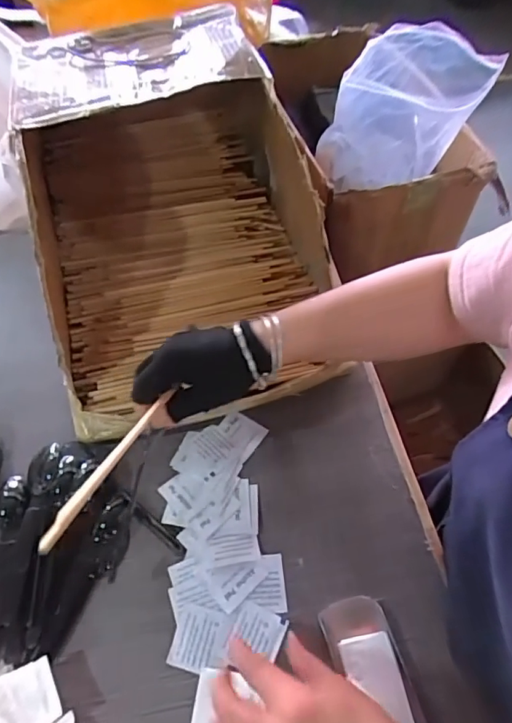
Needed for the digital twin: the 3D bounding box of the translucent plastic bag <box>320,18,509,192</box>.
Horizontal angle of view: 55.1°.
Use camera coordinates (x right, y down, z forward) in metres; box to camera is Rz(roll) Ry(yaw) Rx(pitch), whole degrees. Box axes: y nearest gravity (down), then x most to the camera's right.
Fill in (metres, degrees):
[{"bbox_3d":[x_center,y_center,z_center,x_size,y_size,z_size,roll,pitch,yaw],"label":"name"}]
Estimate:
[{"bbox_3d":[0.217,-0.370,0.734,0.212,0.232,0.195,22,58,16],"label":"translucent plastic bag"}]

